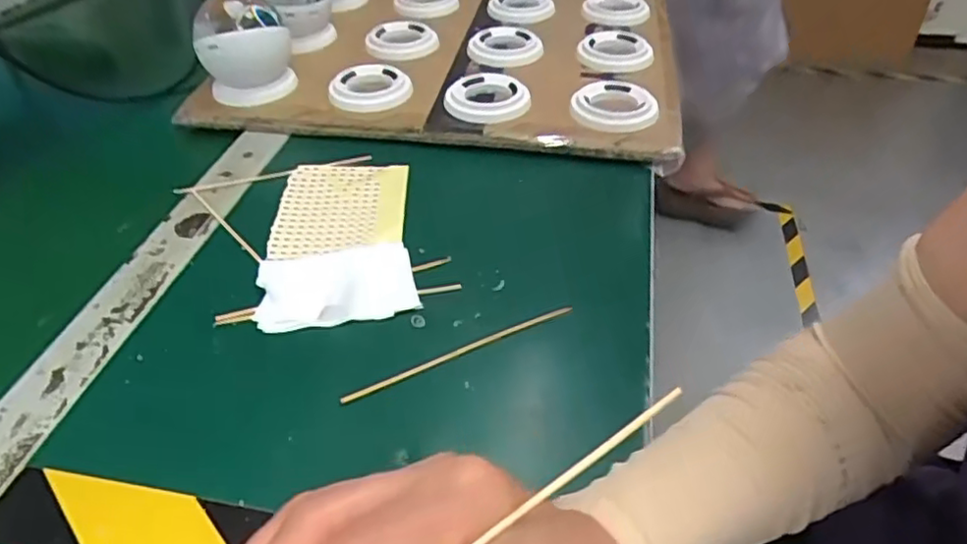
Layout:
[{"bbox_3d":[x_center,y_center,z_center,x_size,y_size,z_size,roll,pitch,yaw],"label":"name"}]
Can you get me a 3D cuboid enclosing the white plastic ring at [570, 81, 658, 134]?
[{"bbox_3d":[0.110,-0.137,0.541,0.067,0.015,0.080,21,47,22],"label":"white plastic ring"}]

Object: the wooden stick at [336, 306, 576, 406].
[{"bbox_3d":[-0.011,0.044,0.367,0.142,0.006,0.004,-21,47,-20],"label":"wooden stick"}]

